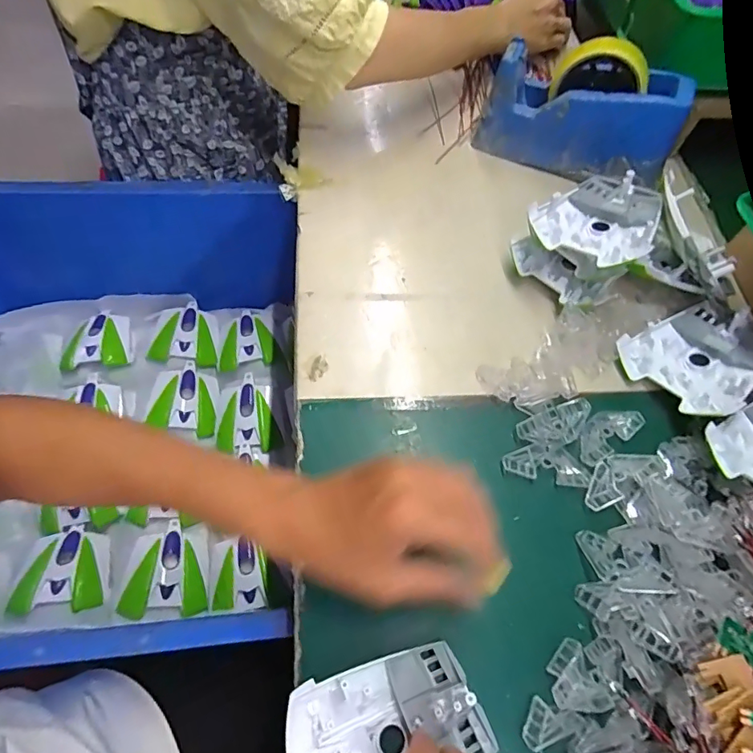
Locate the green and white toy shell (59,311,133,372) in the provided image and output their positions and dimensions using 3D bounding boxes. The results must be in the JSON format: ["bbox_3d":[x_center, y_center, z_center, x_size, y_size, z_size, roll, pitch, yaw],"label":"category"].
[{"bbox_3d":[-0.395,-0.052,0.687,0.080,0.029,0.095,-9,63,-8],"label":"green and white toy shell"}]

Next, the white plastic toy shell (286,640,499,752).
[{"bbox_3d":[0.007,0.211,0.289,0.110,0.024,0.080,-21,64,-17],"label":"white plastic toy shell"}]

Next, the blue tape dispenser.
[{"bbox_3d":[0.214,-0.277,0.512,0.195,0.084,0.075,19,63,8],"label":"blue tape dispenser"}]

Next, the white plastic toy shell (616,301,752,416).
[{"bbox_3d":[0.275,-0.016,0.407,0.102,0.029,0.093,-23,66,-14],"label":"white plastic toy shell"}]

